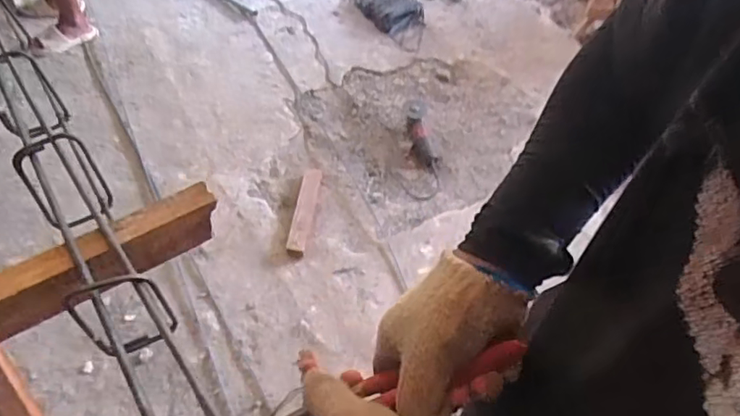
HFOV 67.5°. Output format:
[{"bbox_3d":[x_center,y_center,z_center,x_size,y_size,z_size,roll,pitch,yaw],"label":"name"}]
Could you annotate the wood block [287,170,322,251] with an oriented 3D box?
[{"bbox_3d":[-0.211,0.000,1.807,0.057,0.025,0.344,8,50,0],"label":"wood block"}]

